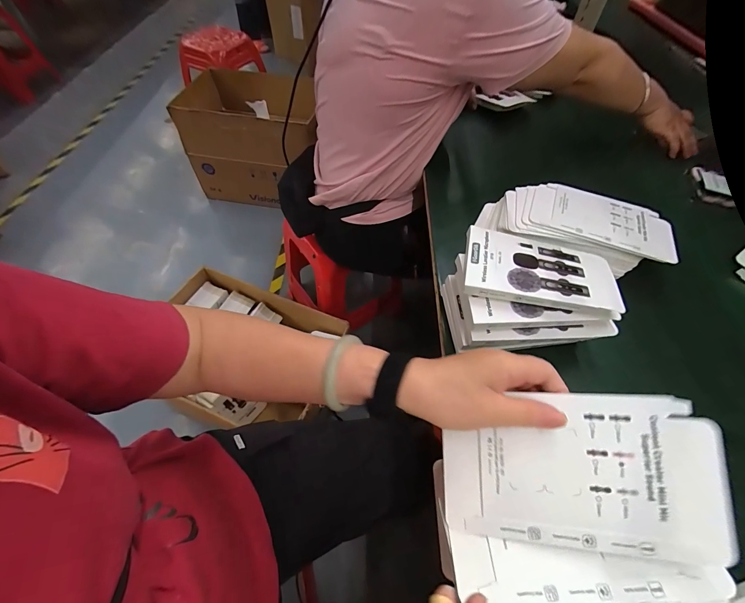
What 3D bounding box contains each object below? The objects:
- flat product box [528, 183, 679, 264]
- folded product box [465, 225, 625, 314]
[{"bbox_3d":[0.340,-0.123,0.495,0.193,0.011,0.113,21,57,12],"label":"flat product box"},{"bbox_3d":[0.191,-0.036,0.385,0.158,0.014,0.097,13,53,8],"label":"folded product box"}]

